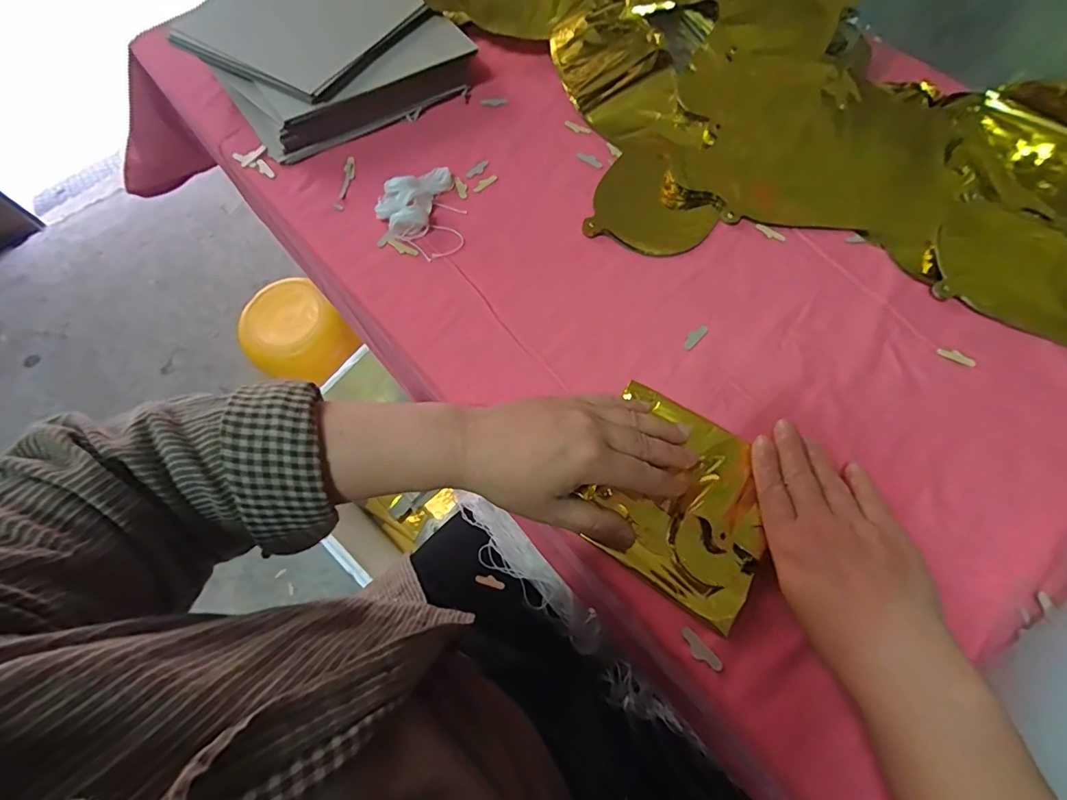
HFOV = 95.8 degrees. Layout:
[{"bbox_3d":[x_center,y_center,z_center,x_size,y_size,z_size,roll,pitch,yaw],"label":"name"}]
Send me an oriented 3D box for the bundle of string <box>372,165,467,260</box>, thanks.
[{"bbox_3d":[-0.095,-0.161,0.402,0.069,0.023,0.085,-17,69,-5],"label":"bundle of string"}]

